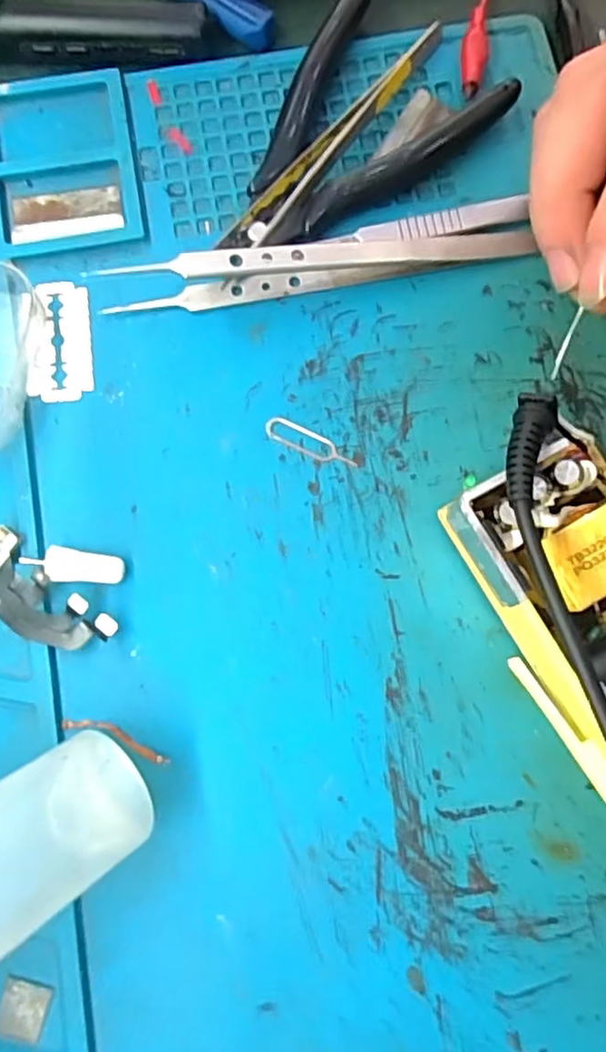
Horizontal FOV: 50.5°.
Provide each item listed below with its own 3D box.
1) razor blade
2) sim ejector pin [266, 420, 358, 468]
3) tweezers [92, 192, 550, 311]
[{"bbox_3d":[-0.083,-0.064,0.218,0.021,0.004,0.042,-4,80,-8],"label":"razor blade"},{"bbox_3d":[0.003,-0.028,0.213,0.032,0.004,0.009,25,80,4],"label":"sim ejector pin"},{"bbox_3d":[0.006,-0.093,0.214,0.147,0.023,0.022,-11,80,-2],"label":"tweezers"}]

